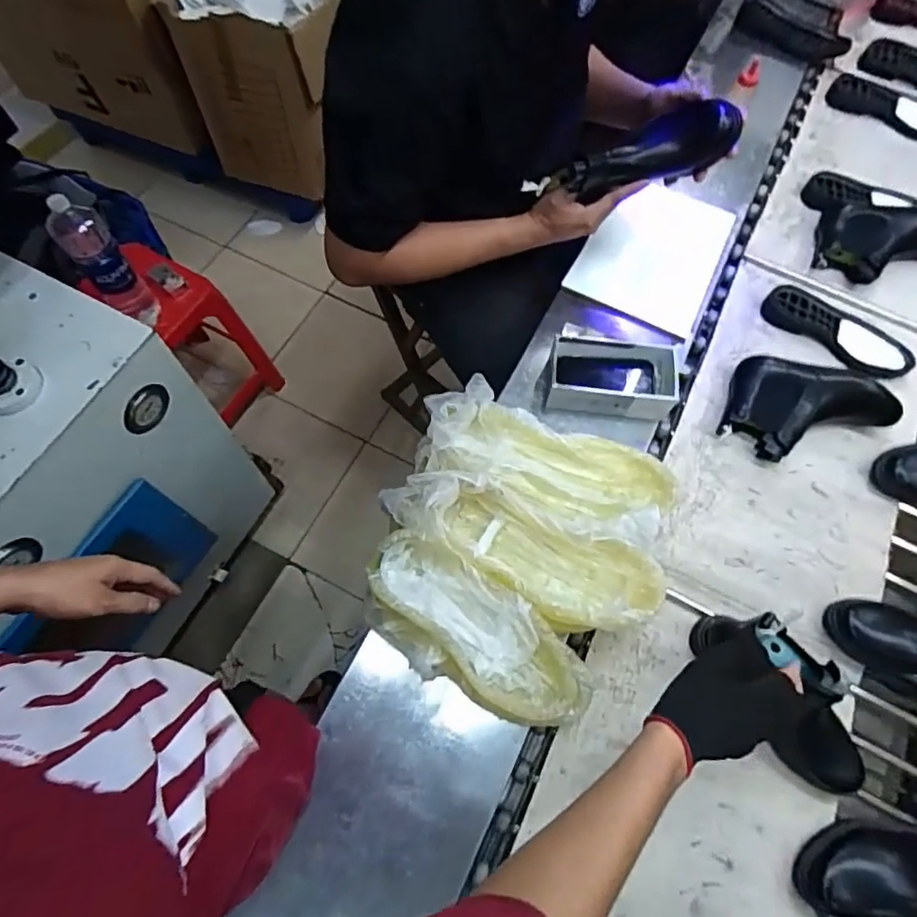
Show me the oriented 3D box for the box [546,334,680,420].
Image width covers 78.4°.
[{"bbox_3d":[0.227,-0.120,0.835,0.188,0.057,0.099,6,66,-1],"label":"box"}]

